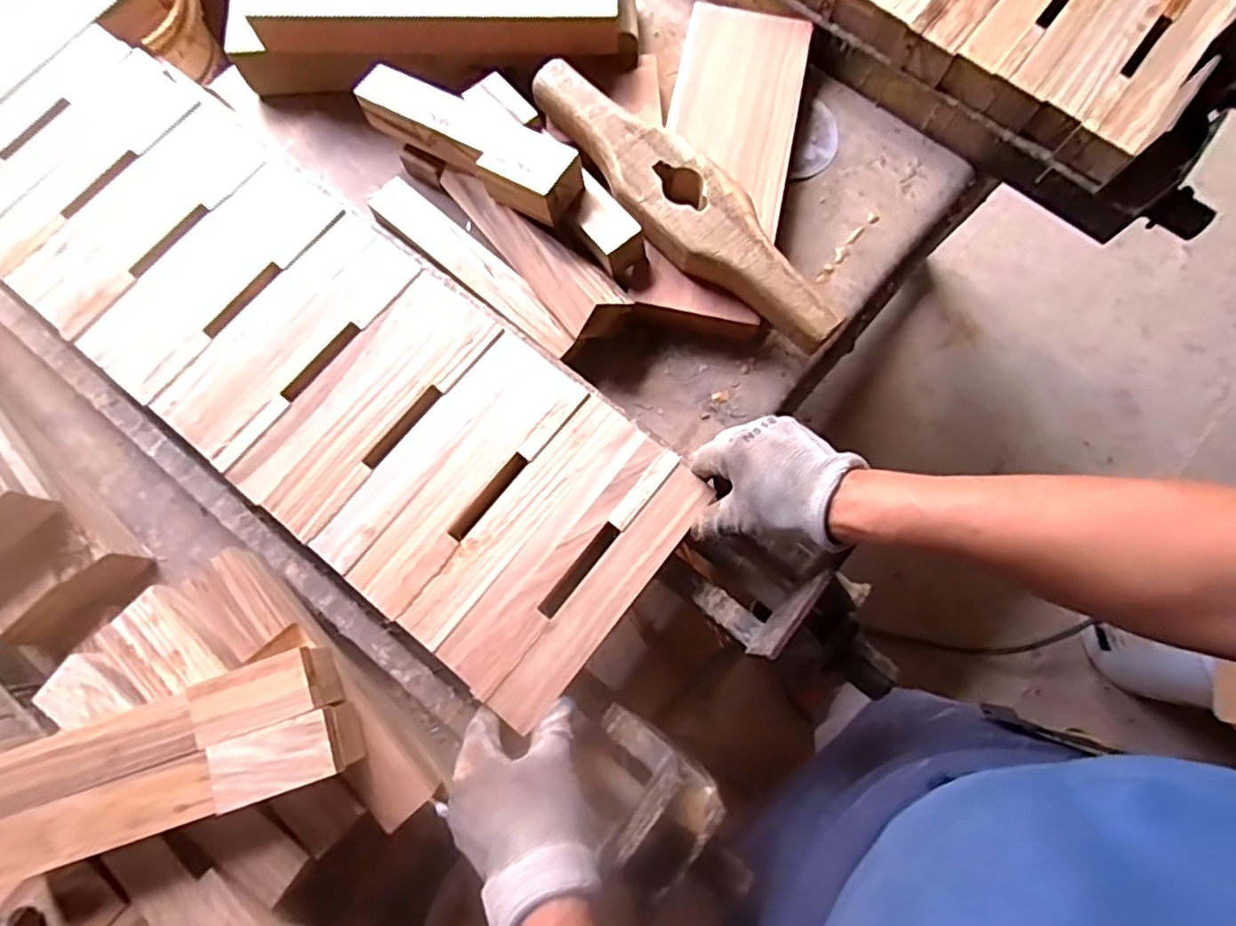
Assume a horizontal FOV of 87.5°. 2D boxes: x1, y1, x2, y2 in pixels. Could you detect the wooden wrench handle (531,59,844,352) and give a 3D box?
[{"bbox_3d":[0.063,-0.257,0.628,0.083,0.035,0.382,-41,81,-9],"label":"wooden wrench handle"}]

